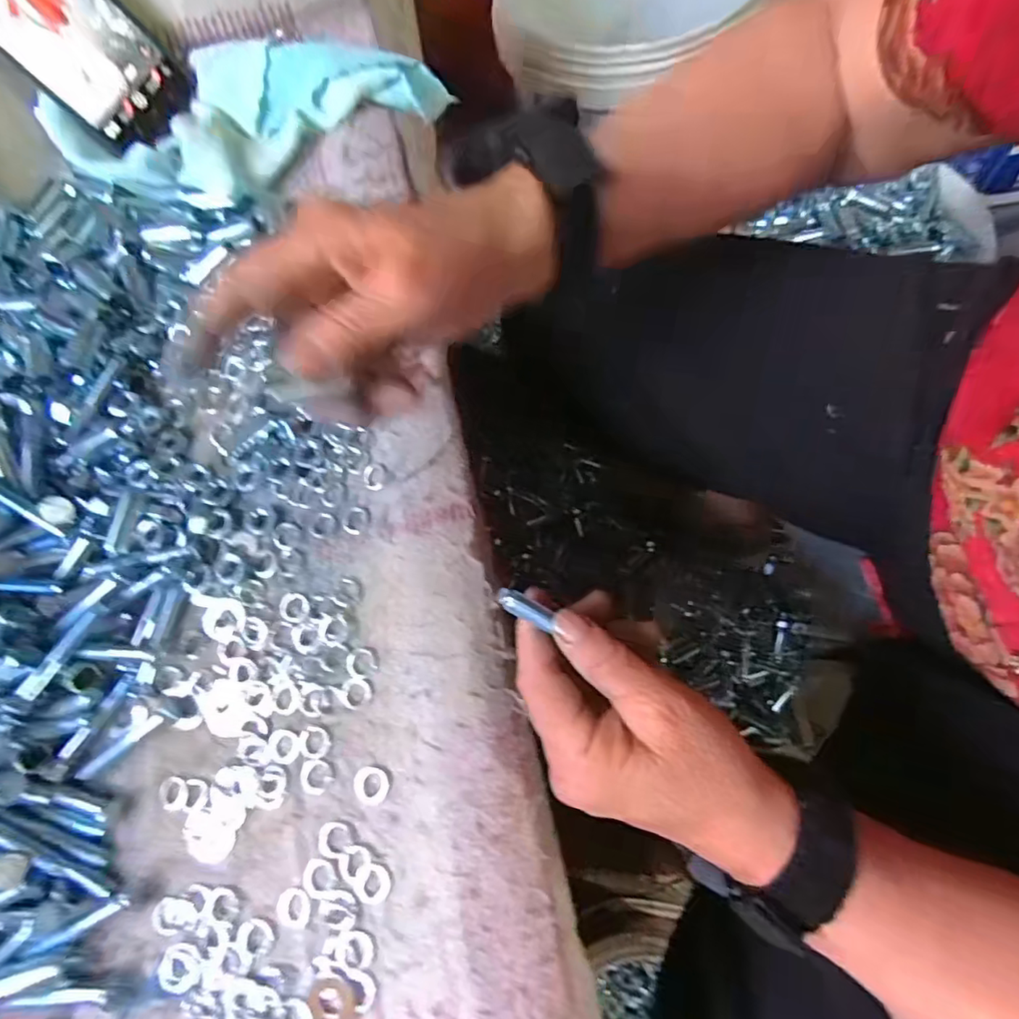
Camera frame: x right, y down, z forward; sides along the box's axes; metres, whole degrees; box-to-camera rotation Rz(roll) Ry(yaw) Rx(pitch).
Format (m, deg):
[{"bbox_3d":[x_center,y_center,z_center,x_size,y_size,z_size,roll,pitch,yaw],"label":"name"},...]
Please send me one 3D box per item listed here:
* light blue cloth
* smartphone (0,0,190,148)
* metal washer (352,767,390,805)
[{"bbox_3d":[-0.169,-0.262,0.361,0.244,0.025,0.112,-23,75,-5],"label":"light blue cloth"},{"bbox_3d":[-0.283,-0.304,0.336,0.153,0.005,0.072,41,89,-31],"label":"smartphone"},{"bbox_3d":[-0.062,0.124,0.248,0.016,0.004,0.015,-2,72,7],"label":"metal washer"}]

